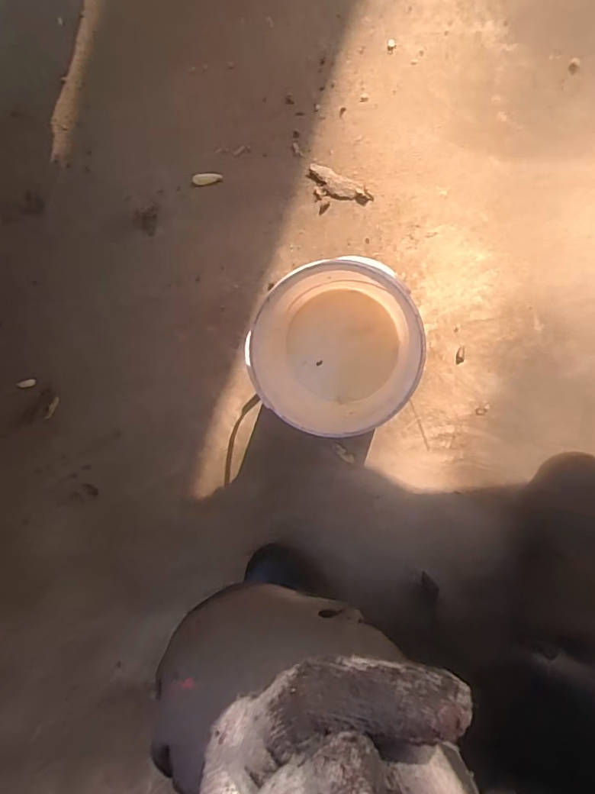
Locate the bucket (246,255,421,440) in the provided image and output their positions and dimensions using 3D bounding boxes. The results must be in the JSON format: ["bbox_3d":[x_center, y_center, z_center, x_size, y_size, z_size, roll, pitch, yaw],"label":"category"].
[{"bbox_3d":[0.045,-0.051,0.549,0.155,0.162,0.155,1,97,6],"label":"bucket"}]

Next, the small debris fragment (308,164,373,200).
[{"bbox_3d":[0.047,-0.240,0.586,0.076,0.005,0.022,31,99,2],"label":"small debris fragment"}]

